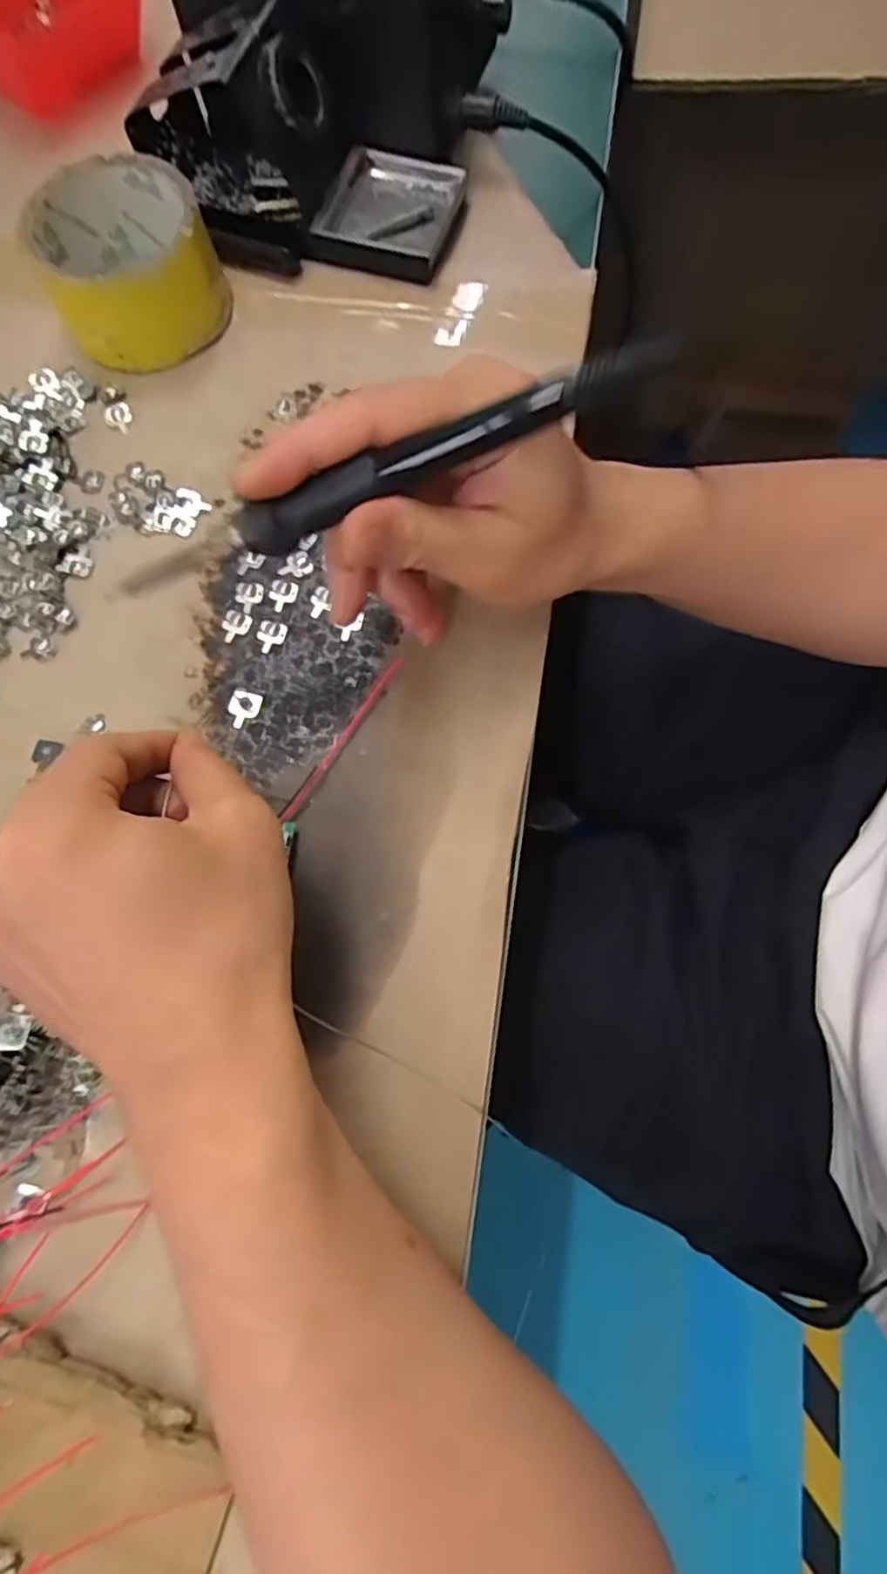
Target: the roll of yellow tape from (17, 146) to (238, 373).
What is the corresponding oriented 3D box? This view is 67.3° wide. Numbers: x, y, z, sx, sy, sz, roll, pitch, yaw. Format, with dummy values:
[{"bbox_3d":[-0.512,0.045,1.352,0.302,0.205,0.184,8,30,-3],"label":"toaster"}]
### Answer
[{"bbox_3d":[-0.161,-0.267,0.337,0.079,0.047,0.082,0,74,1],"label":"roll of yellow tape"}]

